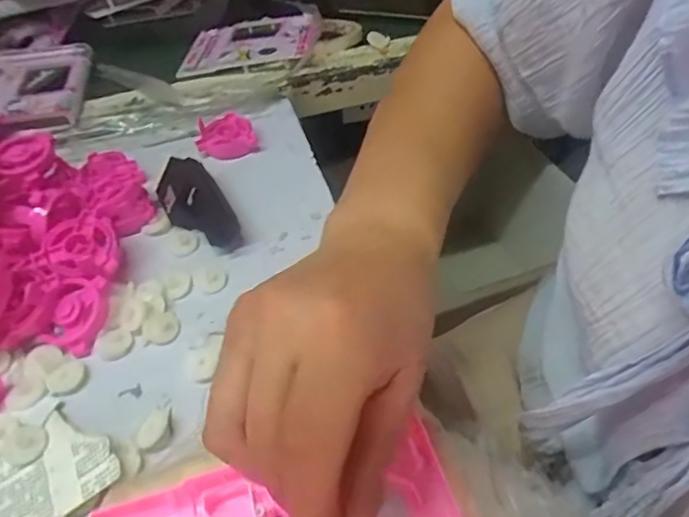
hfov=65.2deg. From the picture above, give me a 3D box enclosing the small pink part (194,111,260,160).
[{"bbox_3d":[-0.113,-0.116,0.507,0.053,0.018,0.050,-2,47,2],"label":"small pink part"}]

